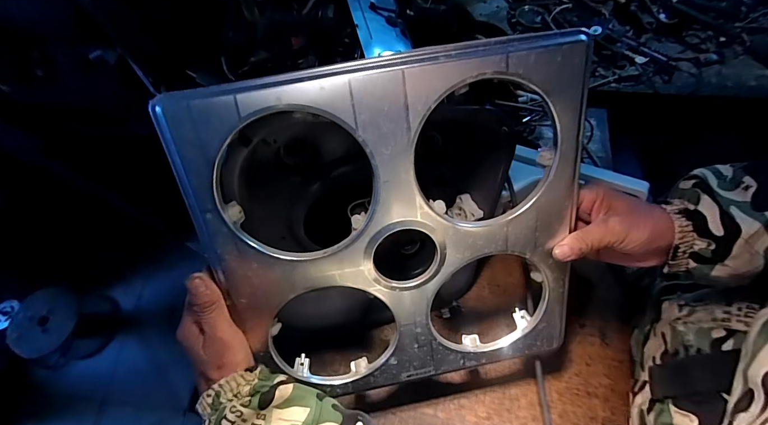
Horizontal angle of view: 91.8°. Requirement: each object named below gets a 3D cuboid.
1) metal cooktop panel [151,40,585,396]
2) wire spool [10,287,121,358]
[{"bbox_3d":[0.017,0.034,0.365,0.362,0.345,0.021,-8,25,-4],"label":"metal cooktop panel"},{"bbox_3d":[-1.042,0.372,1.242,0.195,0.217,0.207,-1,65,2],"label":"wire spool"}]

